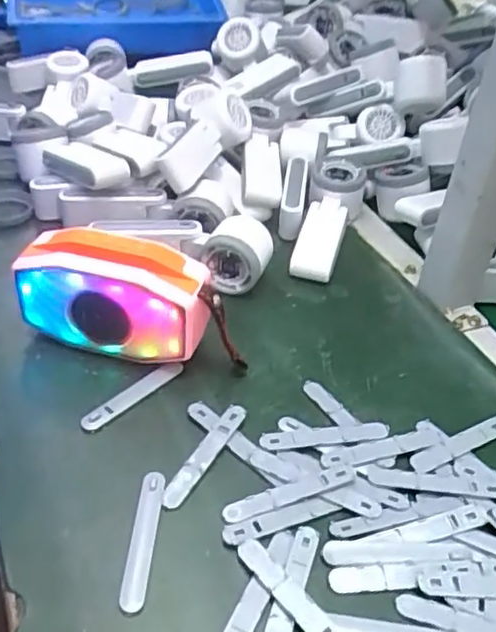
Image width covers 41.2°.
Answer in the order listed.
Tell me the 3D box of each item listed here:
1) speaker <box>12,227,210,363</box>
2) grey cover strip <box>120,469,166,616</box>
[{"bbox_3d":[-0.103,-0.011,0.516,0.148,0.095,0.052,11,41,6],"label":"speaker"},{"bbox_3d":[-0.064,0.136,0.407,0.015,0.006,0.088,5,41,0],"label":"grey cover strip"}]

